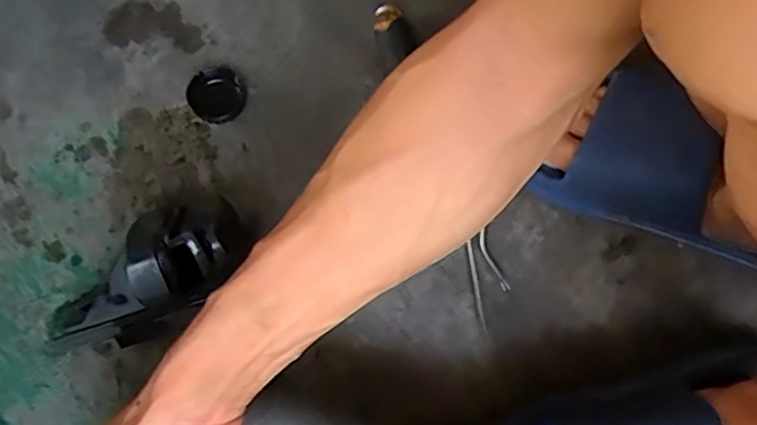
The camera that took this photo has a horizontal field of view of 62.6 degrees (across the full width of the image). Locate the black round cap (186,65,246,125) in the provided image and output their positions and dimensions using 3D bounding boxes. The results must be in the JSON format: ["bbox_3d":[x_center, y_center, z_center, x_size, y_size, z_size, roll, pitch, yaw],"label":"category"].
[{"bbox_3d":[-0.132,-0.096,0.513,0.045,0.016,0.047,0,75,-2],"label":"black round cap"}]

